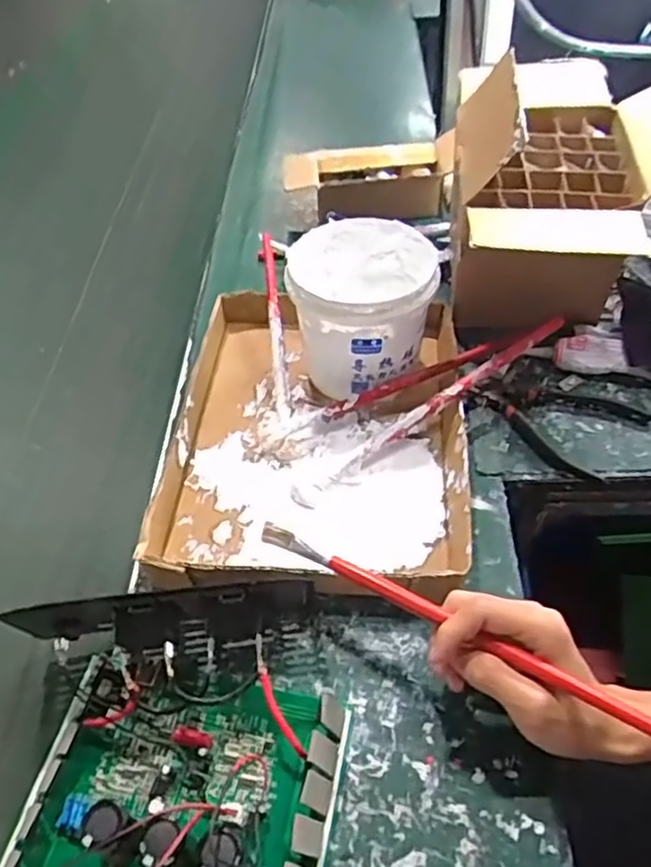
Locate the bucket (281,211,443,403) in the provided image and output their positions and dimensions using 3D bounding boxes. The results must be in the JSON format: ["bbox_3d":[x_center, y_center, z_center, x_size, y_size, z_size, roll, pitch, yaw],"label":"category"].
[{"bbox_3d":[0.034,-0.105,0.593,0.120,0.117,0.115,-2,48,2],"label":"bucket"}]

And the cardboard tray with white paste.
[{"bbox_3d":[-0.005,-0.006,0.573,0.236,0.041,0.308,2,48,6],"label":"cardboard tray with white paste"}]

